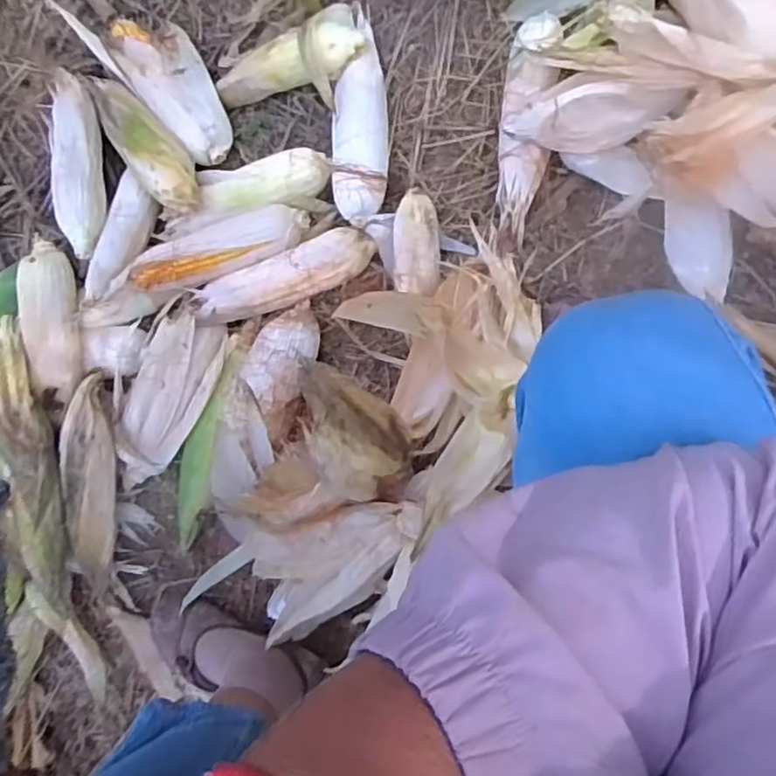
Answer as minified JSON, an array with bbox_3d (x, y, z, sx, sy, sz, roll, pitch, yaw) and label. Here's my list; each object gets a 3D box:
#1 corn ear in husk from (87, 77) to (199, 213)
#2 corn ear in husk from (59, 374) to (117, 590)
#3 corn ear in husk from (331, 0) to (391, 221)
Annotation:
[{"bbox_3d":[-0.306,-0.306,0.807,0.068,0.048,0.232,-44,68,8],"label":"corn ear in husk"},{"bbox_3d":[-0.363,0.120,0.795,0.055,0.045,0.268,-2,92,9],"label":"corn ear in husk"},{"bbox_3d":[-0.034,-0.324,0.782,0.069,0.046,0.253,2,92,9],"label":"corn ear in husk"}]

